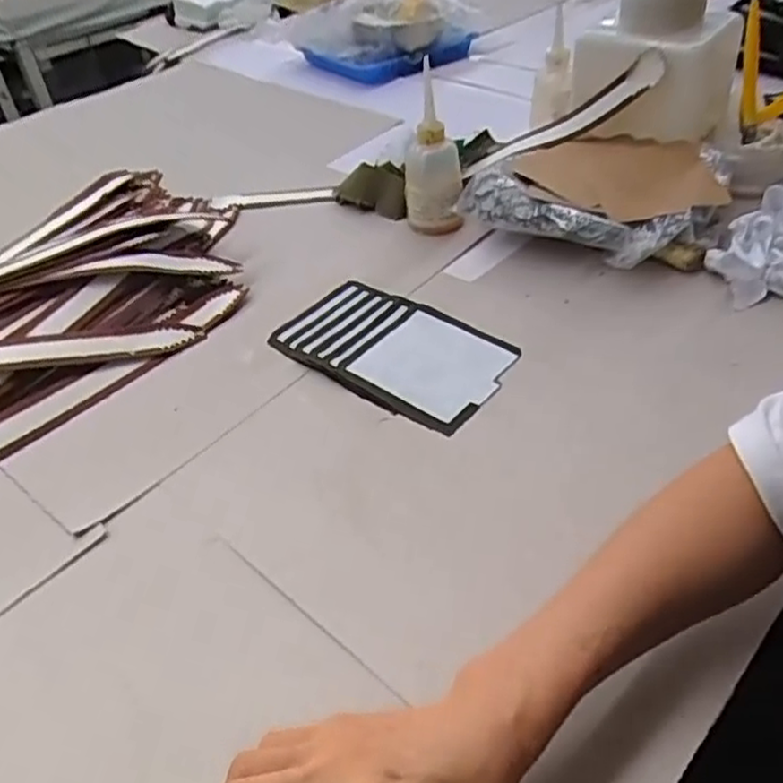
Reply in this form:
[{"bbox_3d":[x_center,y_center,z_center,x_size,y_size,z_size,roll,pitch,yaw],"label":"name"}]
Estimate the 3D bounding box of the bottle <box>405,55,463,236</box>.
[{"bbox_3d":[0.046,-0.251,0.756,0.065,0.148,0.063,-5,42,1],"label":"bottle"}]

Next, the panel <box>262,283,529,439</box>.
[{"bbox_3d":[0.001,-0.043,0.654,0.216,0.011,0.131,28,55,30],"label":"panel"}]

